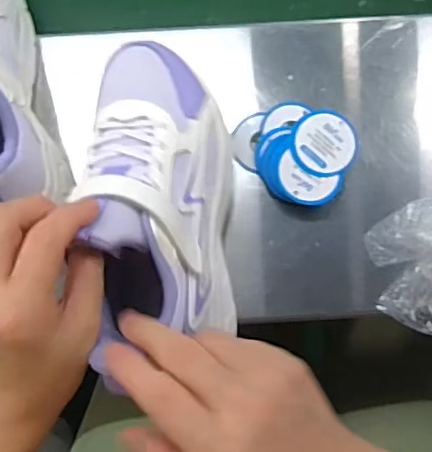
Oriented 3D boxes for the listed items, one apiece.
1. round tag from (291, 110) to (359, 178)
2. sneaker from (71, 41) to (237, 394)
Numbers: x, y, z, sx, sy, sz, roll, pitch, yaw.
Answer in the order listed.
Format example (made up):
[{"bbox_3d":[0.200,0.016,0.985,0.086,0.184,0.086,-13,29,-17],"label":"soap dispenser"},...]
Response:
[{"bbox_3d":[0.081,-0.061,0.449,0.049,0.004,0.050,0,85,-5],"label":"round tag"},{"bbox_3d":[-0.035,-0.027,0.369,0.096,0.099,0.205,-1,82,-4],"label":"sneaker"}]

